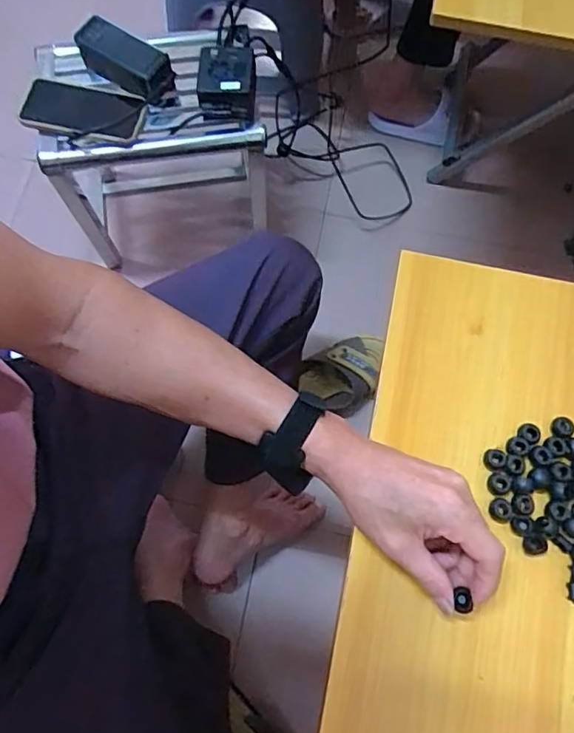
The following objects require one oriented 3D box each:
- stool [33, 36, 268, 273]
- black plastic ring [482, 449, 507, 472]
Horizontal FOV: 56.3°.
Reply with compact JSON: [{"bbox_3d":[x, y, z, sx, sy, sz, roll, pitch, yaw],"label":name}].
[{"bbox_3d":[-0.178,-0.312,0.817,0.291,0.314,0.169,-11,74,-4],"label":"stool"},{"bbox_3d":[0.171,0.078,0.441,0.017,0.008,0.017,0,74,-1],"label":"black plastic ring"}]

